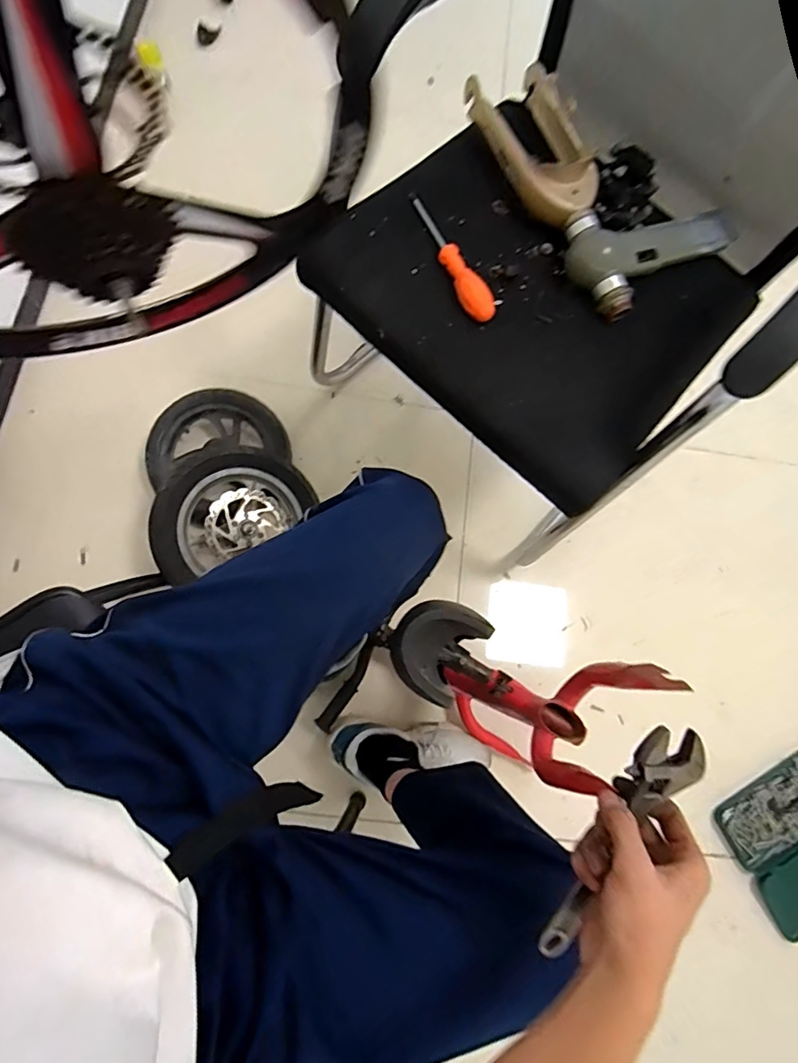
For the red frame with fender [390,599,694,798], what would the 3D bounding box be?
[{"bbox_3d":[0.105,0.156,0.518,0.231,0.207,0.121,24,75,0],"label":"red frame with fender"}]

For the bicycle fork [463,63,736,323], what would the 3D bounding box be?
[{"bbox_3d":[0.259,-0.472,0.677,0.230,0.057,0.363,-31,81,-13],"label":"bicycle fork"}]

